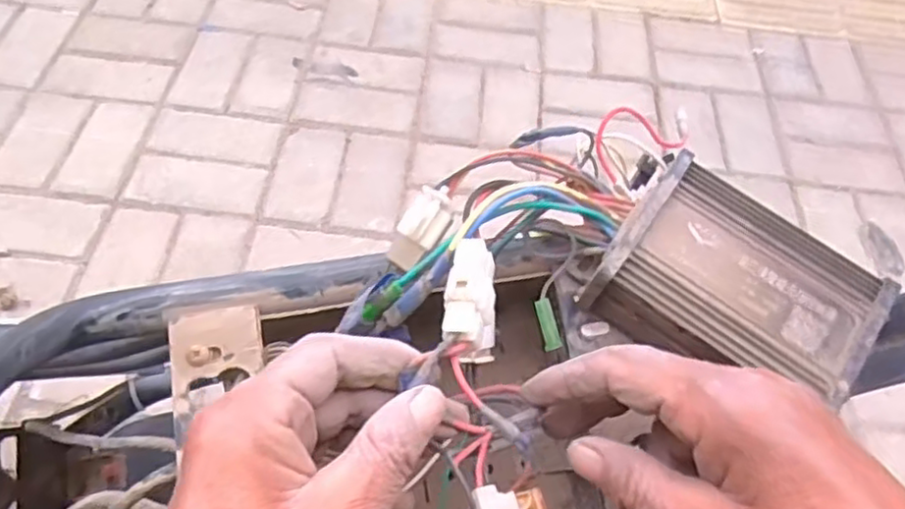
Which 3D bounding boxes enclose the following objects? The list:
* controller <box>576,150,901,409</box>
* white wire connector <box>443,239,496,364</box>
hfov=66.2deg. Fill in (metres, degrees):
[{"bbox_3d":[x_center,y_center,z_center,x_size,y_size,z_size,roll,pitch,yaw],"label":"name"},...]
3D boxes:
[{"bbox_3d":[0.118,0.015,0.287,0.102,0.043,0.068,32,58,17],"label":"controller"},{"bbox_3d":[0.007,0.016,0.266,0.020,0.013,0.050,4,54,-3],"label":"white wire connector"}]

